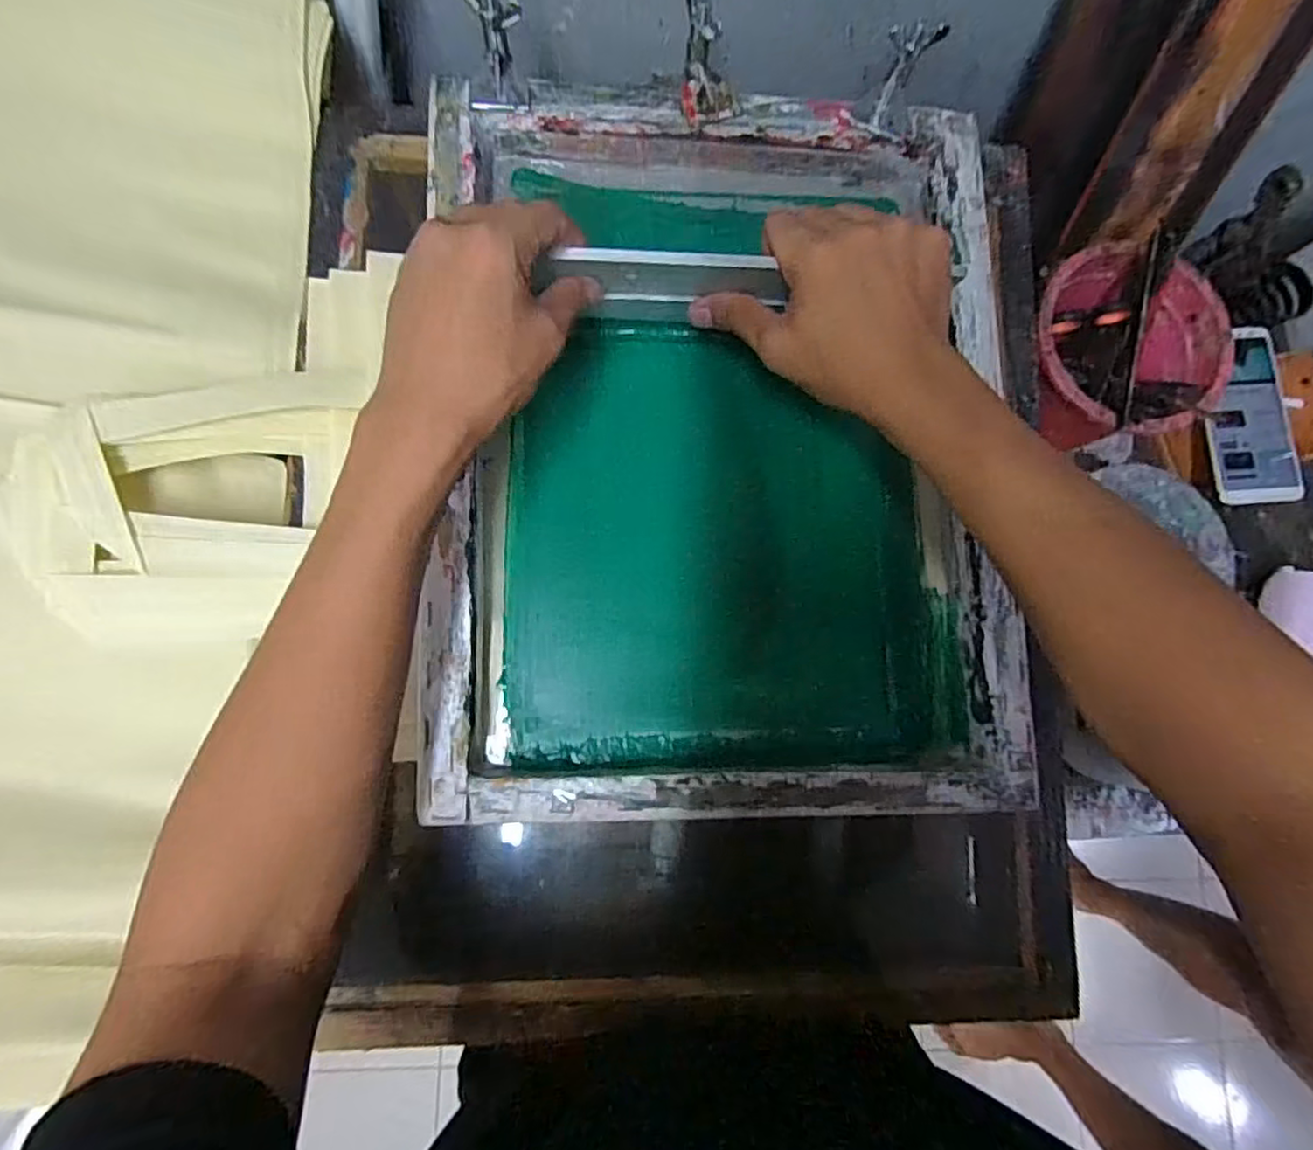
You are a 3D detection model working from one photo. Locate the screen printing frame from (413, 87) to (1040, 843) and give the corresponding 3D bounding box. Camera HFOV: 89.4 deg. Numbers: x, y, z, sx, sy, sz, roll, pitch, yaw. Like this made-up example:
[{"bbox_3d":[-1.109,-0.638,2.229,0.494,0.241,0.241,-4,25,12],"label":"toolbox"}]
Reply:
[{"bbox_3d":[0.042,-0.079,0.421,0.344,0.057,0.433,-1,82,-4],"label":"screen printing frame"}]

